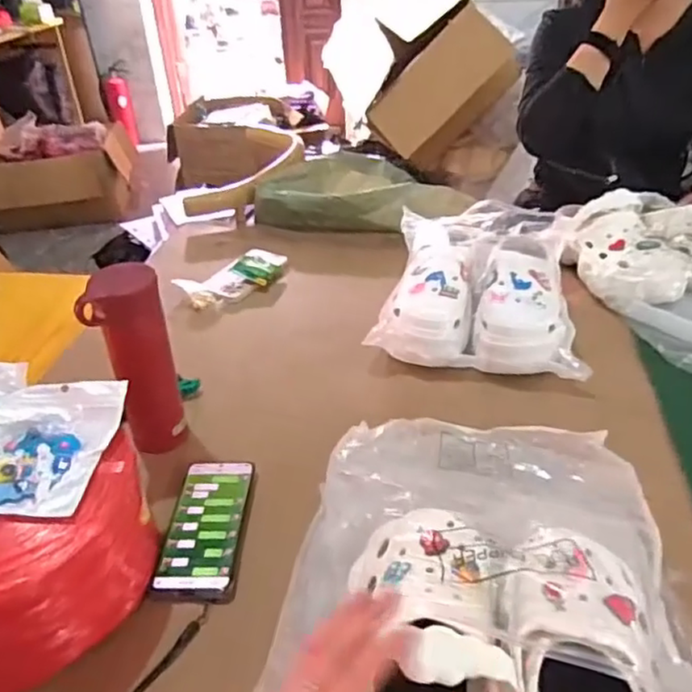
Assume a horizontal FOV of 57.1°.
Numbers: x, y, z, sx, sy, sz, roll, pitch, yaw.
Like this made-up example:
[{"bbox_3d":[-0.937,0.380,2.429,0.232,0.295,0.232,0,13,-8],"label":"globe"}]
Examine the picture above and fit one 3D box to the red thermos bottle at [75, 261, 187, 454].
[{"bbox_3d":[-0.223,0.027,0.684,0.078,0.216,0.058,-16,37,-18],"label":"red thermos bottle"}]

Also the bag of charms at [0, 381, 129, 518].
[{"bbox_3d":[-0.270,0.086,0.562,0.116,0.027,0.134,1,35,6],"label":"bag of charms"}]

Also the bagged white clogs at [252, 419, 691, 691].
[{"bbox_3d":[0.110,0.201,0.541,0.313,0.125,0.466,5,37,8],"label":"bagged white clogs"}]

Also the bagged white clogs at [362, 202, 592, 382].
[{"bbox_3d":[0.204,-0.113,0.958,0.265,0.095,0.366,5,36,12],"label":"bagged white clogs"}]

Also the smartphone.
[{"bbox_3d":[-0.139,0.180,0.647,0.077,0.009,0.170,-1,35,3],"label":"smartphone"}]

